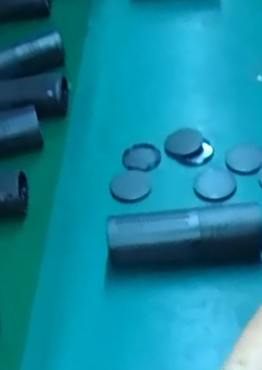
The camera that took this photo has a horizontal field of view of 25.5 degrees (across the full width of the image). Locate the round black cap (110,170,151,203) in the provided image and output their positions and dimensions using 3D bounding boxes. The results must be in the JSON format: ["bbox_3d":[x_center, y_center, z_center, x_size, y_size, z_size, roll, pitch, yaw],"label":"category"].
[{"bbox_3d":[-0.001,0.004,0.718,0.049,0.010,0.055,10,46,14],"label":"round black cap"}]

